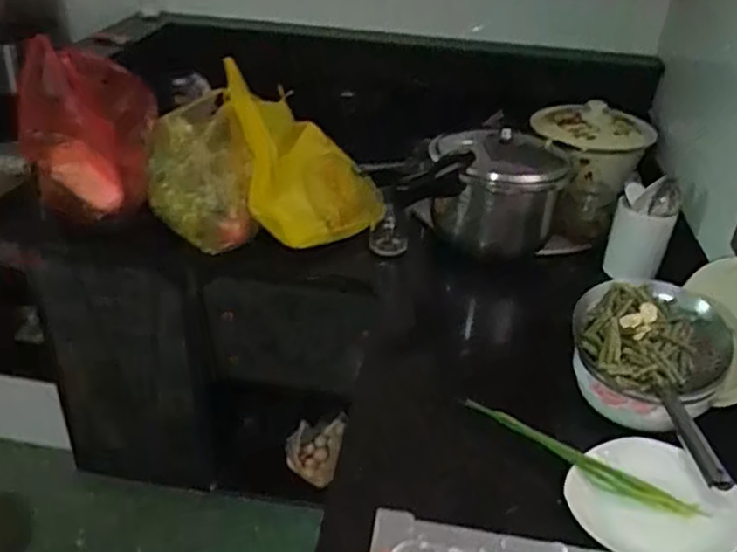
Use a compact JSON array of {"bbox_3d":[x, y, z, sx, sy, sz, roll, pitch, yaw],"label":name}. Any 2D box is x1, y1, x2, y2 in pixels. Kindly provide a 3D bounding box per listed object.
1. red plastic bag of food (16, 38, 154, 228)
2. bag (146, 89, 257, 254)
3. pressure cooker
[{"bbox_3d":[-0.515,-0.270,1.300,0.227,0.311,0.225,-13,38,-23],"label":"red plastic bag of food"},{"bbox_3d":[-0.335,-0.211,1.356,0.178,0.207,0.299,-8,37,-17],"label":"bag"},{"bbox_3d":[0.210,-0.182,1.354,0.284,0.232,0.212,2,35,-3],"label":"pressure cooker"}]

